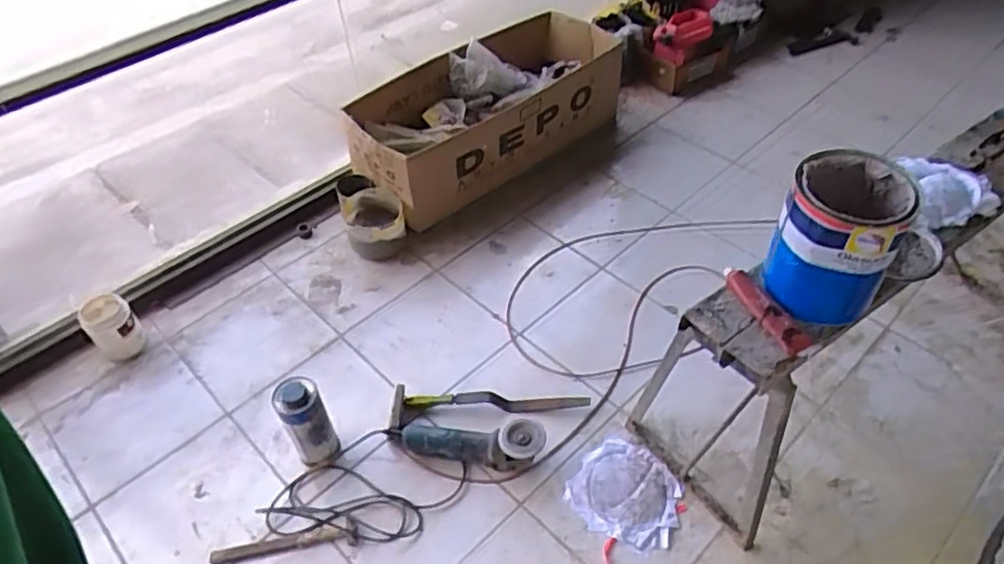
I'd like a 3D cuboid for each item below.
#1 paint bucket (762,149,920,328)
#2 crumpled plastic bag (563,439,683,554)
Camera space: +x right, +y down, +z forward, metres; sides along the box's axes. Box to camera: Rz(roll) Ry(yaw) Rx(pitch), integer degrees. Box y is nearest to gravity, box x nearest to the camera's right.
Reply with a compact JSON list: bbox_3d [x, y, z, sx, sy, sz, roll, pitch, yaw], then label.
[{"bbox_3d":[0.492,-0.052,1.023,0.153,0.245,0.155,-2,46,2],"label":"paint bucket"},{"bbox_3d":[0.244,0.409,1.338,0.201,0.019,0.186,23,51,27],"label":"crumpled plastic bag"}]

